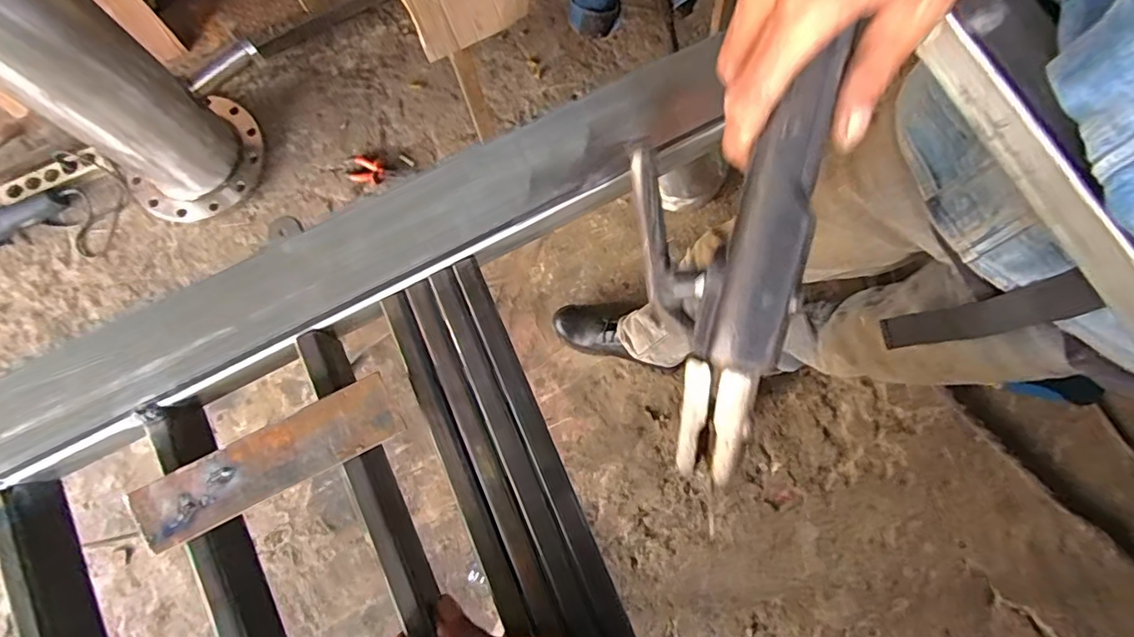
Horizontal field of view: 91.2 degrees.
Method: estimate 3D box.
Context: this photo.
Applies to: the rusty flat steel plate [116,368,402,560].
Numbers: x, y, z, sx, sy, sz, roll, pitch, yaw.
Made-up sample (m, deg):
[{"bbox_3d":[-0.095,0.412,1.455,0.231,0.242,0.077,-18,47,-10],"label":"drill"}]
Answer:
[{"bbox_3d":[-0.147,0.070,0.274,0.131,0.005,0.033,-26,89,-5],"label":"rusty flat steel plate"}]

